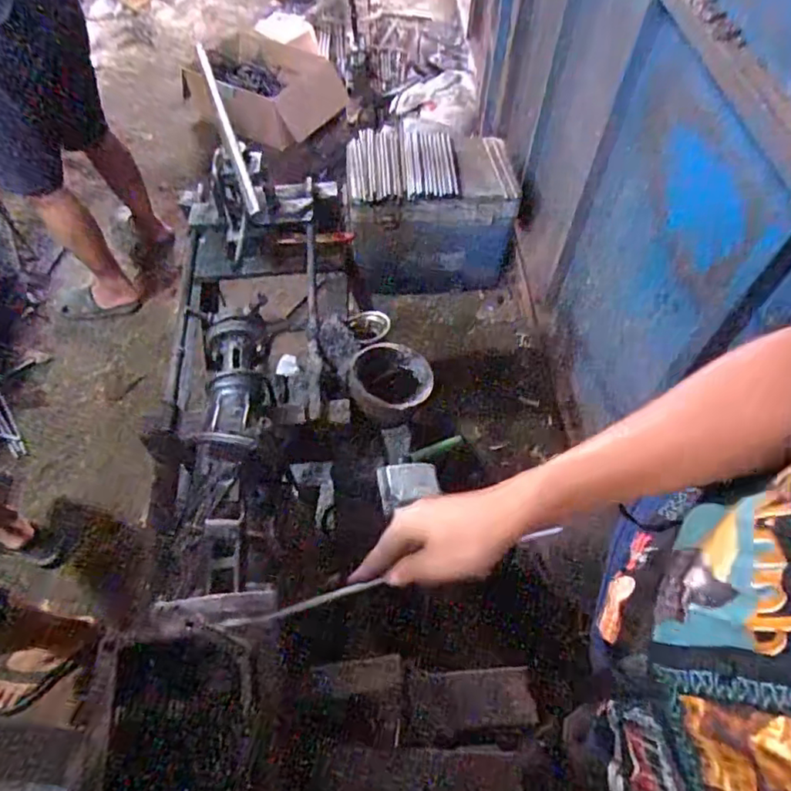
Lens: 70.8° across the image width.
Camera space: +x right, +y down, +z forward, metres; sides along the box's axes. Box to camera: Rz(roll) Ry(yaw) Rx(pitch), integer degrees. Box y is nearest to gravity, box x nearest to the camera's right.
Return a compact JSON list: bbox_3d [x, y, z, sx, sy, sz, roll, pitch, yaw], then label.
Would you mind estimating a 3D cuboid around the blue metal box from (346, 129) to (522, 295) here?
[{"bbox_3d":[0.106,-0.597,1.816,0.497,0.429,0.306,-2,58,-3],"label":"blue metal box"}]

